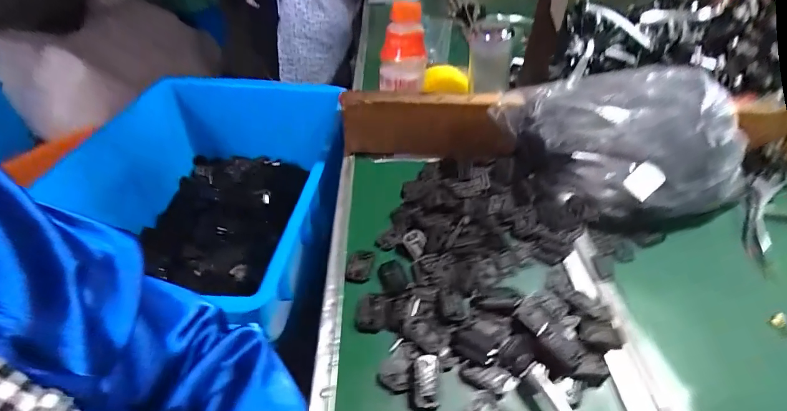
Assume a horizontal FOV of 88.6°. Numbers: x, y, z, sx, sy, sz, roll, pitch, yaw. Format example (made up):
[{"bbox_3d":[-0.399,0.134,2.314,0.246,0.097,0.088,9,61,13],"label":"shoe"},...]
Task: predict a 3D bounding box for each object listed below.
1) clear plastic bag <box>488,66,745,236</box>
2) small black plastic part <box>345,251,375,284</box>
[{"bbox_3d":[0.300,-0.089,0.537,0.259,0.127,0.240,-20,47,-23],"label":"clear plastic bag"},{"bbox_3d":[-0.037,0.066,0.441,0.027,0.005,0.042,7,42,5],"label":"small black plastic part"}]

